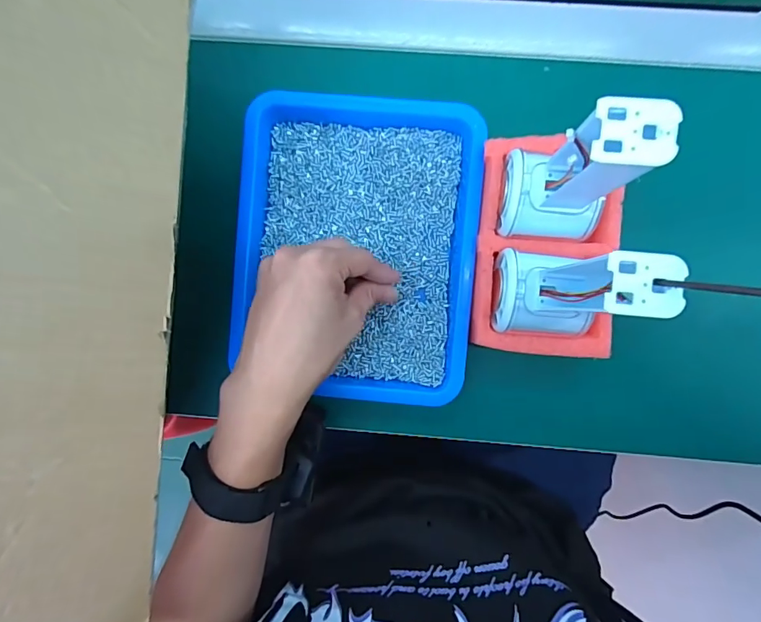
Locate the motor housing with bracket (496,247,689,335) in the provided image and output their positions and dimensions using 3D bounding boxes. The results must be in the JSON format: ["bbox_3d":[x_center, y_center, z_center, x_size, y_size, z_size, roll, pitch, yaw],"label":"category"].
[{"bbox_3d":[0.103,-0.009,0.240,0.055,0.121,0.050,0,92,2],"label":"motor housing with bracket"}]

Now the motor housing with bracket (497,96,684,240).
[{"bbox_3d":[0.107,-0.072,0.238,0.059,0.125,0.051,10,93,2],"label":"motor housing with bracket"}]

